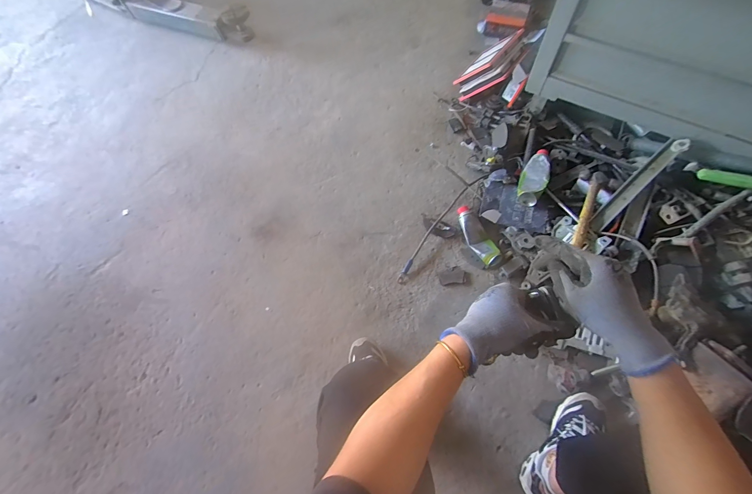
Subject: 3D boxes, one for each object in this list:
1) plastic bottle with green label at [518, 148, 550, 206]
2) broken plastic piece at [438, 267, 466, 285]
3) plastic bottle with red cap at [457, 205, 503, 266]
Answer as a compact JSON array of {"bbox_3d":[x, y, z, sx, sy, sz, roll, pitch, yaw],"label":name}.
[{"bbox_3d":[0.491,-0.215,1.000,0.077,0.067,0.212,25,72,16],"label":"plastic bottle with green label"},{"bbox_3d":[0.232,0.089,0.985,0.076,0.011,0.047,-6,67,4],"label":"broken plastic piece"},{"bbox_3d":[0.316,-0.034,1.012,0.073,0.054,0.213,-22,66,-4],"label":"plastic bottle with red cap"}]

